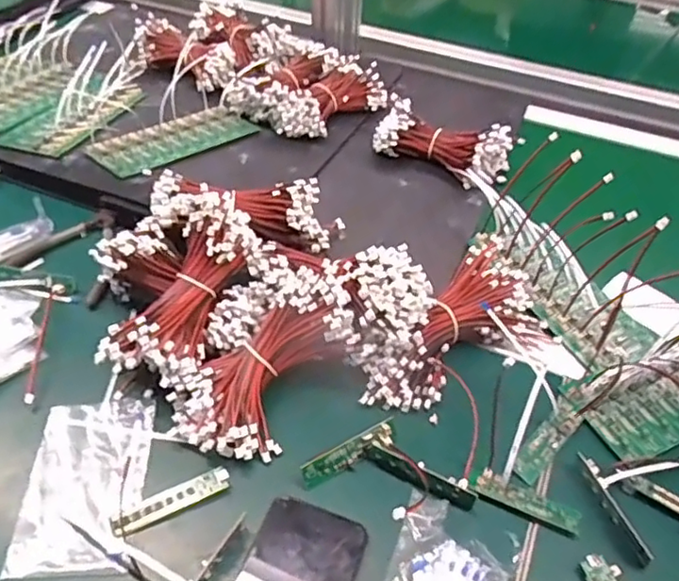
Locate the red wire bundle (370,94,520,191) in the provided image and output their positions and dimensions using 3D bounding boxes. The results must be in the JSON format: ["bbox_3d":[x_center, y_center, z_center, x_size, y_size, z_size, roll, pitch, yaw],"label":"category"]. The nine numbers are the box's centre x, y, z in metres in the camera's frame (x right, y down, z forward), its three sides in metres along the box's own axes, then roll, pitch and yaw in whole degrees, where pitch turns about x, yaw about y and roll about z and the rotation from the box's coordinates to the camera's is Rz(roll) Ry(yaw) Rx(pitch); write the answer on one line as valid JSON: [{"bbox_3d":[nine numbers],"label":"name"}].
[{"bbox_3d":[0.122,-0.178,0.750,0.167,0.055,0.088,31,50,25],"label":"red wire bundle"}]

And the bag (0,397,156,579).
[{"bbox_3d":[-0.186,0.139,0.453,0.083,0.009,0.135,-1,44,-6],"label":"bag"}]

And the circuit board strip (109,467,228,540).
[{"bbox_3d":[-0.119,0.151,0.440,0.083,0.007,0.019,-20,49,-23],"label":"circuit board strip"}]

